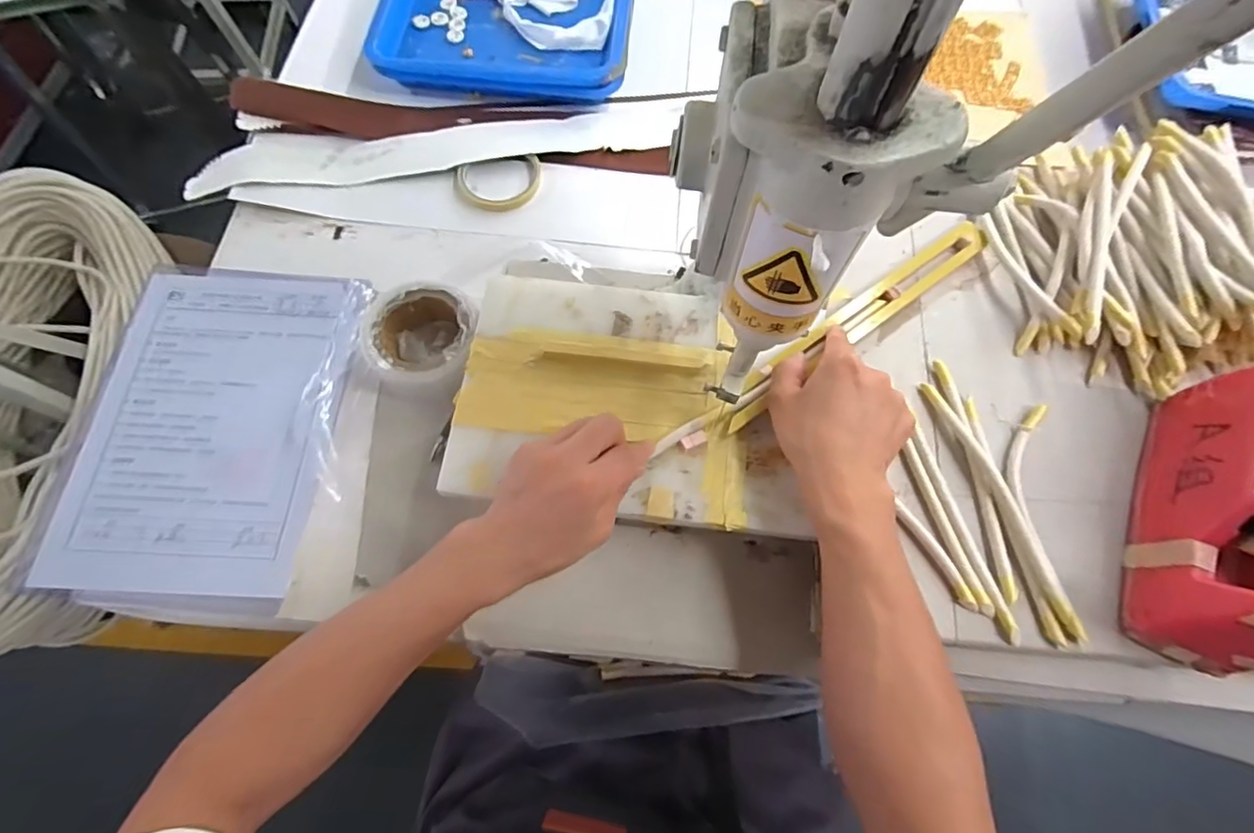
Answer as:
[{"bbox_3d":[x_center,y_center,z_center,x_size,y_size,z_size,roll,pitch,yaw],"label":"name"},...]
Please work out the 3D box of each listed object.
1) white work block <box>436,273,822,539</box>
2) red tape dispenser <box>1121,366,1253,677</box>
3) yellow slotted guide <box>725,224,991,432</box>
[{"bbox_3d":[0.003,-0.020,0.466,0.272,0.019,0.197,7,68,1],"label":"white work block"},{"bbox_3d":[0.414,0.059,0.380,0.065,0.116,0.205,22,70,7],"label":"red tape dispenser"},{"bbox_3d":[0.198,-0.084,0.486,0.302,0.011,0.031,-35,73,-15],"label":"yellow slotted guide"}]

